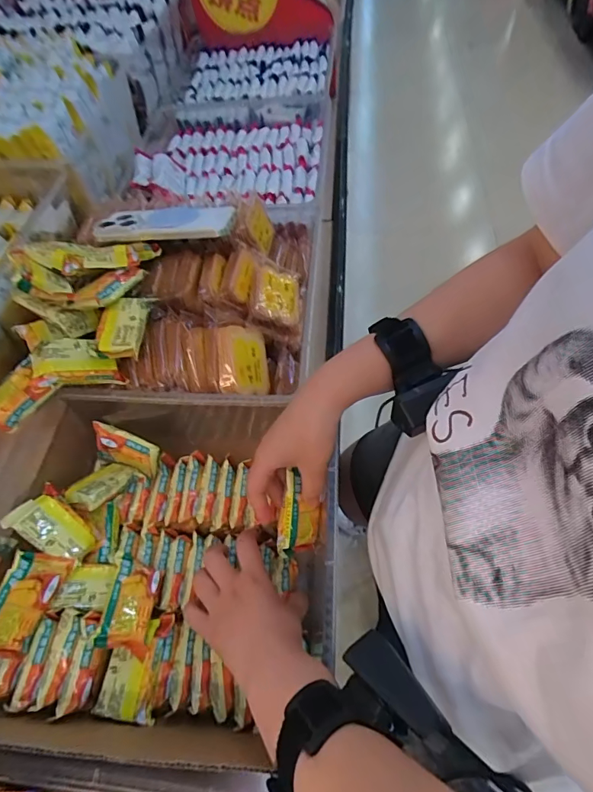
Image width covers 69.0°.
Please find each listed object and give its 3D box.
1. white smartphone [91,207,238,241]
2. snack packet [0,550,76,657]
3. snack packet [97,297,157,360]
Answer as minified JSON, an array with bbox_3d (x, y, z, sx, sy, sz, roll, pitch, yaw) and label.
[{"bbox_3d":[-0.152,-0.205,0.504,0.152,0.011,0.080,1,45,3],"label":"white smartphone"},{"bbox_3d":[-0.233,0.175,0.366,0.010,0.046,0.083,-16,46,46],"label":"snack packet"},{"bbox_3d":[-0.170,-0.071,0.425,0.044,0.023,0.066,-2,58,3],"label":"snack packet"}]

